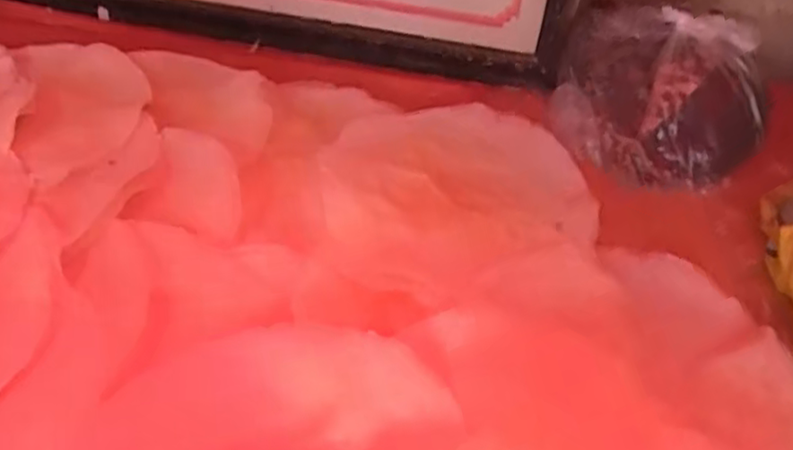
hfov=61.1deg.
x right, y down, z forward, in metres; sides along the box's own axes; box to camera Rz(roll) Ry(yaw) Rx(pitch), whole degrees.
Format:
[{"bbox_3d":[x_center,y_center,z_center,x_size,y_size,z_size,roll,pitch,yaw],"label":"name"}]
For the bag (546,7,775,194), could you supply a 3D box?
[{"bbox_3d":[0.362,-0.185,0.923,0.271,0.155,0.206,18,46,13],"label":"bag"}]

